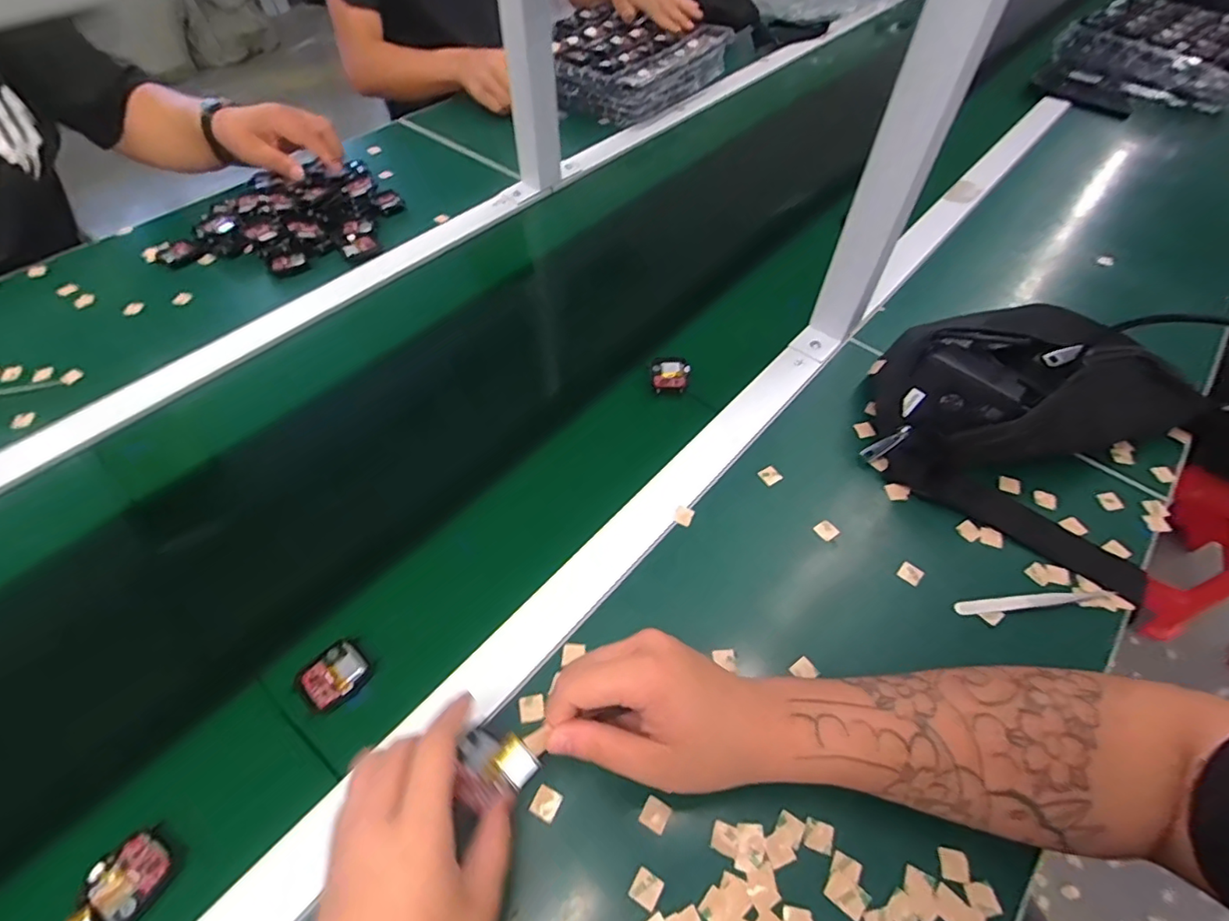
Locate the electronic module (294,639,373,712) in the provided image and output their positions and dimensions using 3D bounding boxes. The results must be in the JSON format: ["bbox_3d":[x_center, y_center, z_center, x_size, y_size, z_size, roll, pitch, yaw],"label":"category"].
[{"bbox_3d":[-0.190,0.146,0.380,0.039,0.012,0.041,37,62,23],"label":"electronic module"}]

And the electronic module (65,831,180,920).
[{"bbox_3d":[-0.276,0.239,0.313,0.036,0.013,0.053,38,50,14],"label":"electronic module"}]

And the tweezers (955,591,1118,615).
[{"bbox_3d":[0.321,0.108,0.428,0.123,0.008,0.011,-5,54,-4],"label":"tweezers"}]

